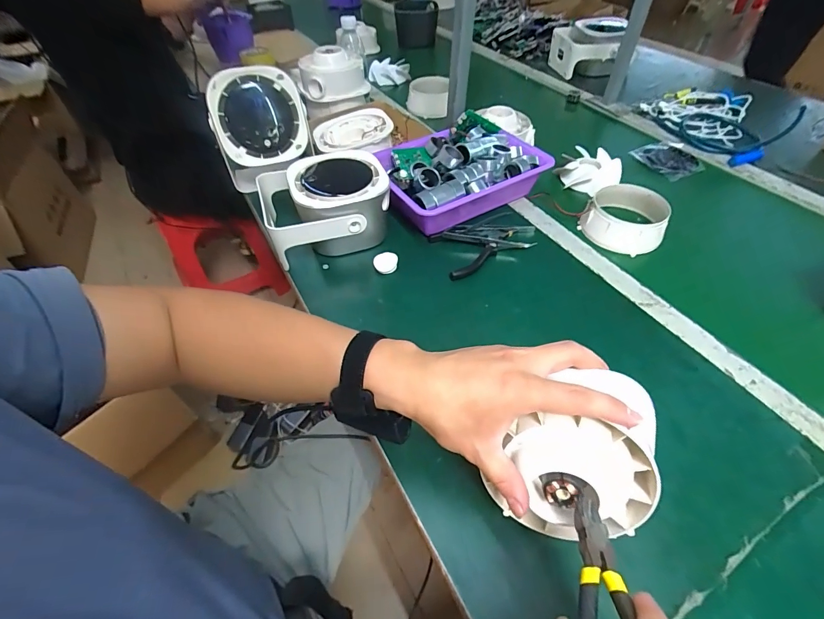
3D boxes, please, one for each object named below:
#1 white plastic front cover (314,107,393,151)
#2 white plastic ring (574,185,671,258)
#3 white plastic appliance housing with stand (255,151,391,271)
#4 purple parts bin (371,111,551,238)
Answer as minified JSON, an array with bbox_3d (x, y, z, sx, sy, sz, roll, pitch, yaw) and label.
[{"bbox_3d":[-0.105,-0.323,0.696,0.142,0.033,0.133,-28,55,-21],"label":"white plastic front cover"},{"bbox_3d":[0.344,-0.151,0.625,0.117,0.047,0.117,22,54,18],"label":"white plastic ring"},{"bbox_3d":[-0.131,-0.158,0.594,0.185,0.095,0.156,-15,51,-12],"label":"white plastic appliance housing with stand"},{"bbox_3d":[0.079,-0.234,0.666,0.293,0.088,0.197,-24,54,-19],"label":"purple parts bin"}]

